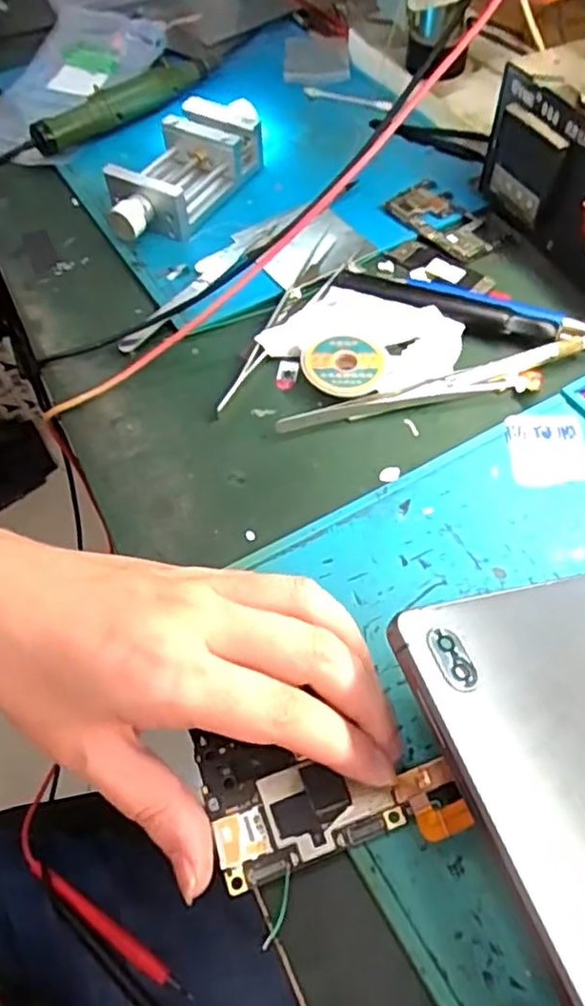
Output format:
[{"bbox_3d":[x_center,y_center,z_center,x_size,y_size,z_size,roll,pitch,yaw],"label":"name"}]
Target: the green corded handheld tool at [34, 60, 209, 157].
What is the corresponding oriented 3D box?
[{"bbox_3d":[-0.120,-0.291,0.490,0.144,0.022,0.025,-39,62,-20],"label":"green corded handheld tool"}]

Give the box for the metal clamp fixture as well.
[{"bbox_3d":[-0.067,-0.217,0.441,0.058,0.035,0.137,27,62,20],"label":"metal clamp fixture"}]

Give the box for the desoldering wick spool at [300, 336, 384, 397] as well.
[{"bbox_3d":[0.027,-0.071,0.357,0.042,0.010,0.040,-2,56,2],"label":"desoldering wick spool"}]

